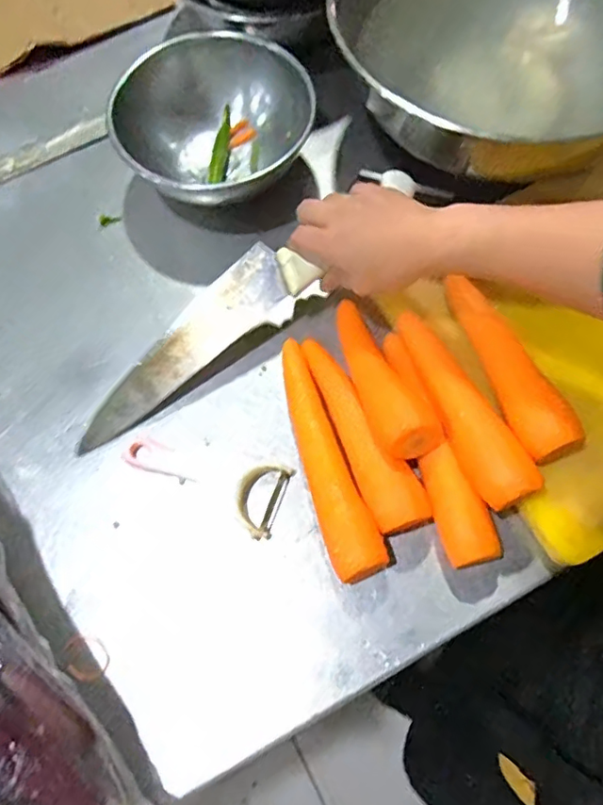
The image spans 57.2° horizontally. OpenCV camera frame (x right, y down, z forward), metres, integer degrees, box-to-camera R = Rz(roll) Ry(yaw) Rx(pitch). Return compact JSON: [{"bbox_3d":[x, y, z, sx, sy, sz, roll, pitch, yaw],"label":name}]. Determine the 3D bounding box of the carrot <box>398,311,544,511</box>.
[{"bbox_3d":[0.123,-0.004,0.433,0.049,0.034,0.176,-23,71,-6],"label":"carrot"}]

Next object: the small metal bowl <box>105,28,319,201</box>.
[{"bbox_3d":[-0.082,-0.263,0.540,0.167,0.094,0.185,21,72,9],"label":"small metal bowl"}]

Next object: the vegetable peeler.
[{"bbox_3d":[-0.084,0.068,0.460,0.140,0.026,0.059,12,71,6],"label":"vegetable peeler"}]

